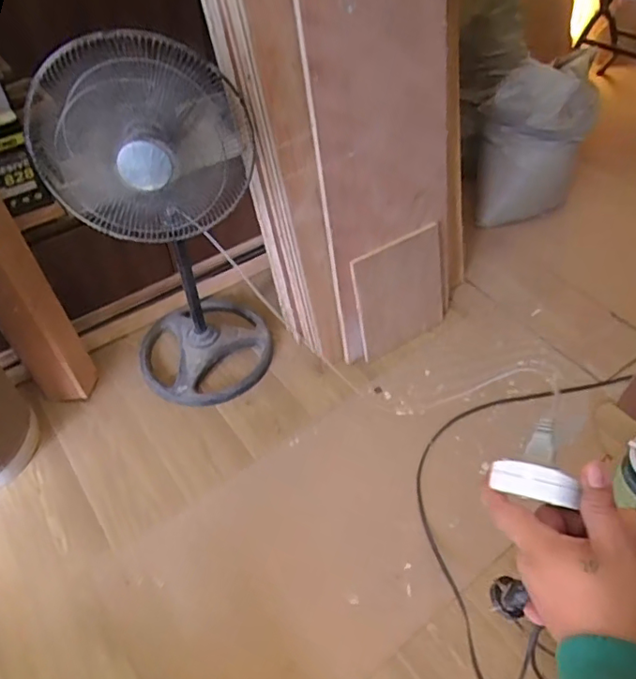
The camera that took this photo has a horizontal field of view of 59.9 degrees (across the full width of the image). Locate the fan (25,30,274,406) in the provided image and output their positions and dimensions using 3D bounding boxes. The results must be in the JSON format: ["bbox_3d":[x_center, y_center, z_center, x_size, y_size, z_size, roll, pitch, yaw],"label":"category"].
[{"bbox_3d":[-0.339,-0.254,1.332,0.410,0.906,0.334,-11,50,-8],"label":"fan"}]

